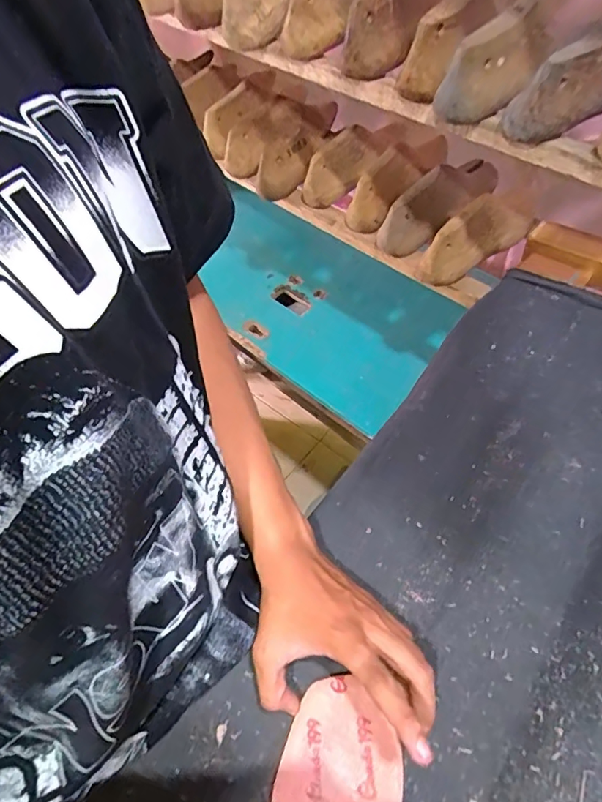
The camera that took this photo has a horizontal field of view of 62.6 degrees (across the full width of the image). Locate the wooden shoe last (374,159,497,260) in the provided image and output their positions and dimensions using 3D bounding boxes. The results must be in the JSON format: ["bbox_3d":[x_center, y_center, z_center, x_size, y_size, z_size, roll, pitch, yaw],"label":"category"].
[{"bbox_3d":[0.206,-0.293,0.698,0.068,0.082,0.240,34,66,24],"label":"wooden shoe last"}]

